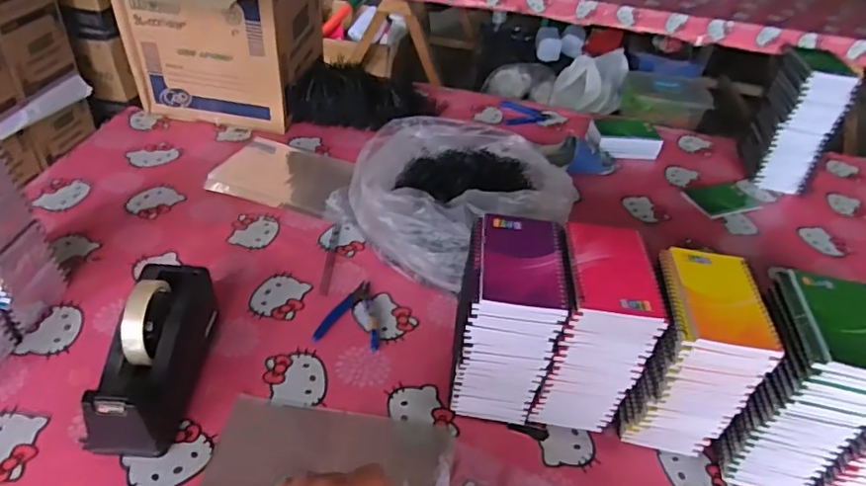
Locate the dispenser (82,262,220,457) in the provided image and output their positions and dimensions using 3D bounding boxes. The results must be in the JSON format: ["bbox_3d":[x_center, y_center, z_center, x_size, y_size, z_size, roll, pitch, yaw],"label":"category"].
[{"bbox_3d":[-0.307,0.116,0.616,0.079,0.124,0.202,4,40,-4],"label":"dispenser"}]

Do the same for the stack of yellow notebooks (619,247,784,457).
[{"bbox_3d":[0.279,0.129,0.624,0.100,0.207,0.130,9,40,2],"label":"stack of yellow notebooks"}]

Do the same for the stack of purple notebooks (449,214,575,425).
[{"bbox_3d":[0.078,0.096,0.623,0.098,0.219,0.128,6,40,-2],"label":"stack of purple notebooks"}]

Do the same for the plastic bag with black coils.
[{"bbox_3d":[0.043,-0.082,0.871,0.336,0.157,0.320,31,46,25],"label":"plastic bag with black coils"}]

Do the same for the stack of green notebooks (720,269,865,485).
[{"bbox_3d":[0.394,0.157,0.612,0.119,0.206,0.135,12,40,5],"label":"stack of green notebooks"}]

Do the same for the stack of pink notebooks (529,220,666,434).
[{"bbox_3d":[0.174,0.103,0.633,0.095,0.218,0.124,8,40,0],"label":"stack of pink notebooks"}]

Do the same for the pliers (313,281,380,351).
[{"bbox_3d":[-0.103,0.094,0.759,0.084,0.011,0.113,11,40,4],"label":"pliers"}]

